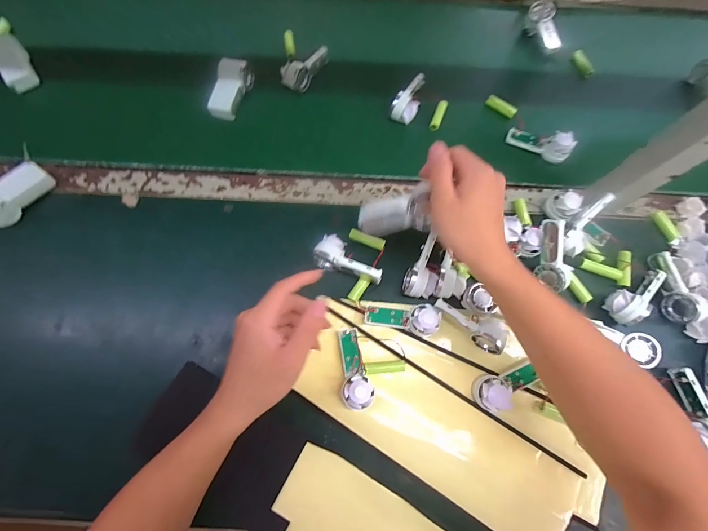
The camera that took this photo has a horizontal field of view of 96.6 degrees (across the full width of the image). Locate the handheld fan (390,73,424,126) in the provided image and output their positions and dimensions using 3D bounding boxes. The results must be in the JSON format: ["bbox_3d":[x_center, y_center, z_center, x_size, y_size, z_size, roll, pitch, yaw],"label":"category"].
[{"bbox_3d":[0.089,-0.273,0.505,0.038,0.030,0.093,17,74,4],"label":"handheld fan"}]

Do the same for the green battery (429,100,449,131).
[{"bbox_3d":[0.138,-0.243,0.510,0.017,0.013,0.054,22,74,5],"label":"green battery"}]

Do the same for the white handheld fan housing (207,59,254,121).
[{"bbox_3d":[-0.201,-0.287,0.509,0.034,0.047,0.099,16,74,4],"label":"white handheld fan housing"}]

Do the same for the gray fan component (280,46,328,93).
[{"bbox_3d":[-0.085,-0.332,0.527,0.040,0.035,0.094,30,75,8],"label":"gray fan component"}]

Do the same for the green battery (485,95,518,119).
[{"bbox_3d":[0.240,-0.260,0.513,0.050,0.013,0.014,41,77,10],"label":"green battery"}]

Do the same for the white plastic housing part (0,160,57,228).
[{"bbox_3d":[-0.469,-0.098,0.437,0.032,0.050,0.095,33,75,8],"label":"white plastic housing part"}]

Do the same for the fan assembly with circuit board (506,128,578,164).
[{"bbox_3d":[0.287,-0.192,0.486,0.092,0.032,0.032,21,74,5],"label":"fan assembly with circuit board"}]

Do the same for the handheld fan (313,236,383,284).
[{"bbox_3d":[-0.005,-0.006,0.414,0.091,0.026,0.040,21,74,5],"label":"handheld fan"}]

